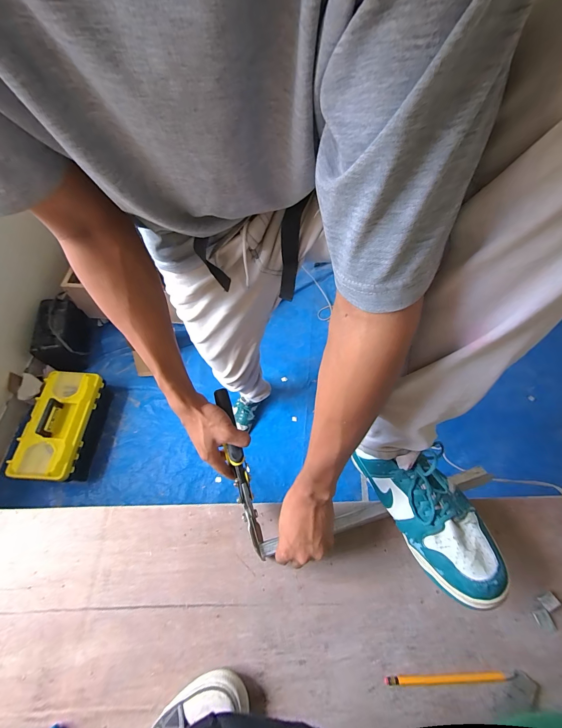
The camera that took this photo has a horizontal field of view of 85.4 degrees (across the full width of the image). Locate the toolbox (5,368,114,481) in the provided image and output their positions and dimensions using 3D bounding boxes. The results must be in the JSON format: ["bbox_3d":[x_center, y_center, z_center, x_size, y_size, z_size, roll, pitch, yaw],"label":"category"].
[{"bbox_3d":[-0.834,0.251,1.201,0.199,0.218,0.399,1,63,1],"label":"toolbox"}]

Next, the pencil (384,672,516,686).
[{"bbox_3d":[0.225,0.425,0.410,0.170,0.005,0.012,-2,63,-1],"label":"pencil"}]

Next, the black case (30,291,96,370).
[{"bbox_3d":[-0.950,-0.119,1.343,0.123,0.228,0.343,-6,63,-3],"label":"black case"}]

